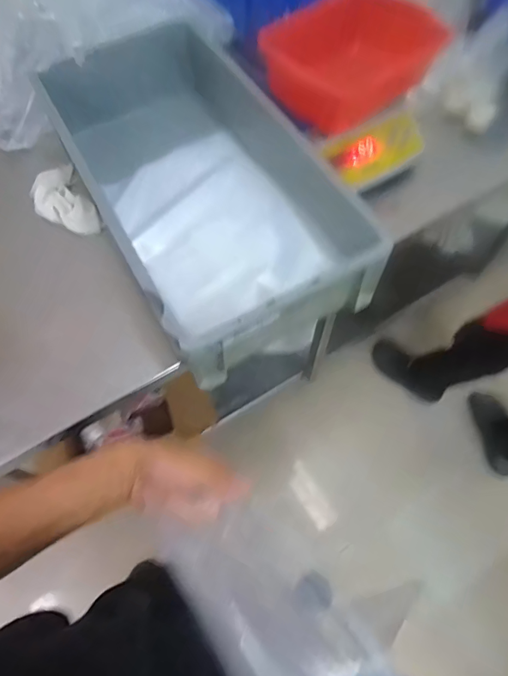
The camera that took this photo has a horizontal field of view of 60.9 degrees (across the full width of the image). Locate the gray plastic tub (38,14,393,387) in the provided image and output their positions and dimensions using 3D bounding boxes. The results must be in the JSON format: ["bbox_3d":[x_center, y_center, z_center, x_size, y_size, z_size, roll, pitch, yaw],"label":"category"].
[{"bbox_3d":[-0.115,-0.284,0.792,0.335,0.223,0.724,-28,66,-11],"label":"gray plastic tub"}]

